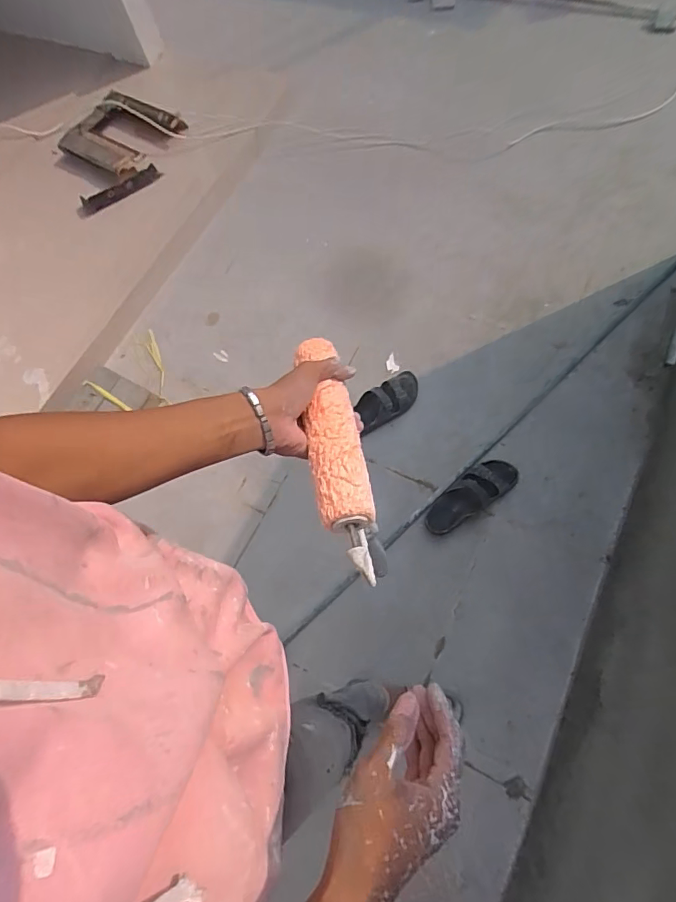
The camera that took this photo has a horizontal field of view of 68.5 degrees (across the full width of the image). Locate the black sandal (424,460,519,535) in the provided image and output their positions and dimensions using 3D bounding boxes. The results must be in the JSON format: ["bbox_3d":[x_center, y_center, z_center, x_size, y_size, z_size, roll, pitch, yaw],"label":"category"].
[{"bbox_3d":[0.375,0.119,1.385,0.303,0.058,0.100,-35,66,-9],"label":"black sandal"}]

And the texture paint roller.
[{"bbox_3d":[-0.003,-0.003,0.528,0.055,0.053,0.271,-10,65,-4],"label":"texture paint roller"}]

